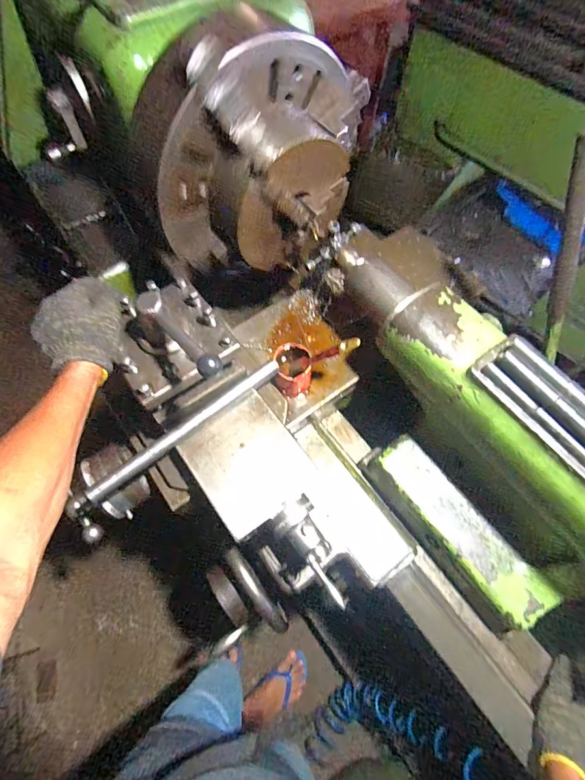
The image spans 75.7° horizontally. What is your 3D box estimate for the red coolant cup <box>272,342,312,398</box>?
[{"bbox_3d":[0.000,-0.034,0.609,0.061,0.068,0.064,0,65,0],"label":"red coolant cup"}]

